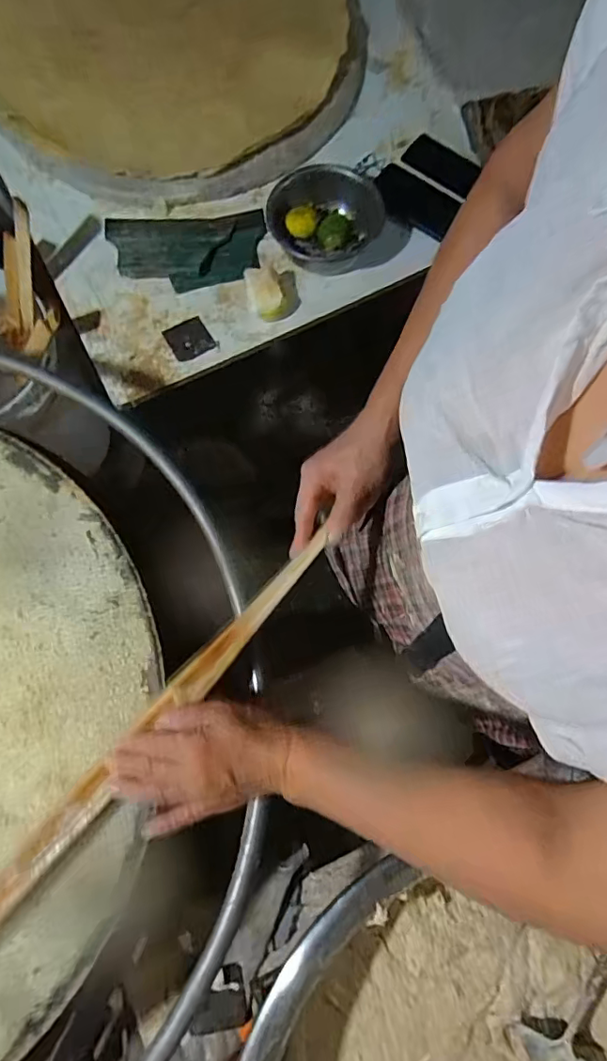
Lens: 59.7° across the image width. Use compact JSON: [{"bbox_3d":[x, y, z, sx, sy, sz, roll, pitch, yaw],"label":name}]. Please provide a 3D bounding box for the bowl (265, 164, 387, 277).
[{"bbox_3d":[0.026,-0.460,0.781,0.152,0.078,0.146,0,77,0],"label":"bowl"}]

